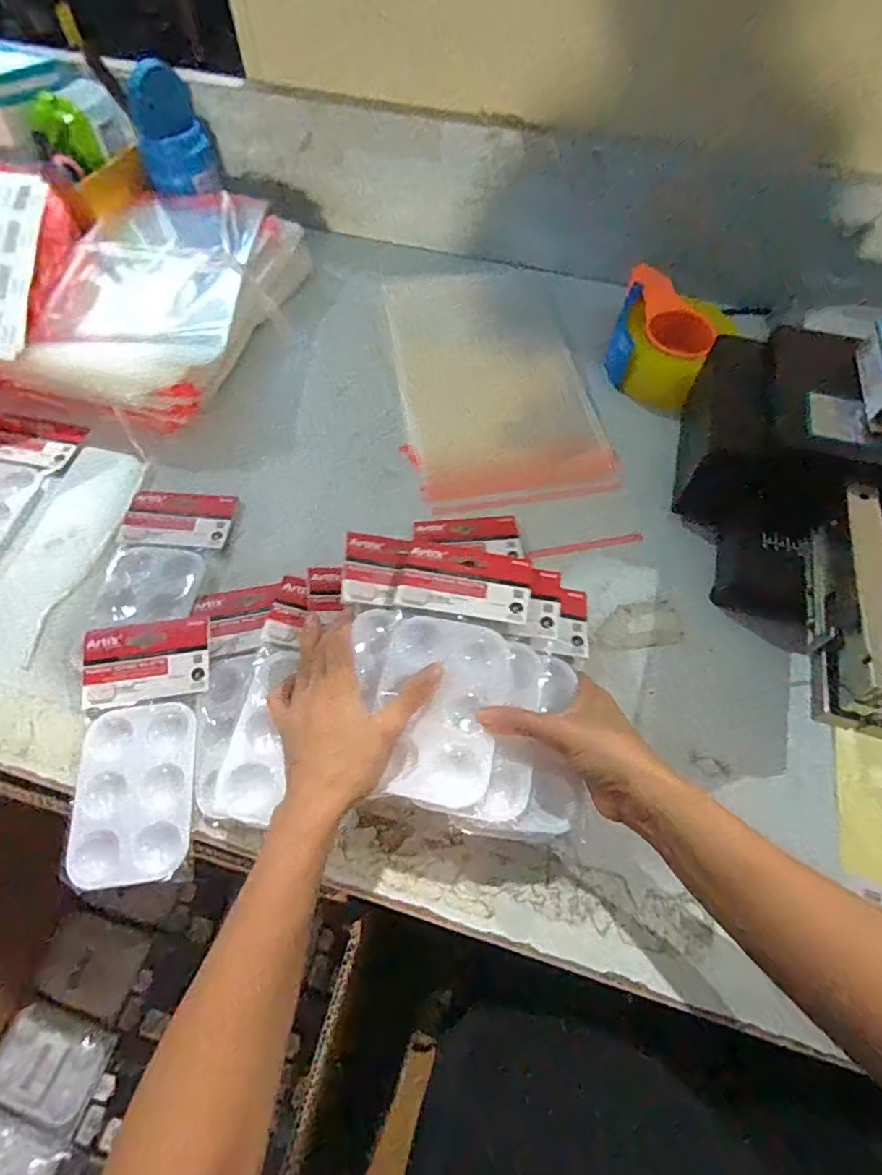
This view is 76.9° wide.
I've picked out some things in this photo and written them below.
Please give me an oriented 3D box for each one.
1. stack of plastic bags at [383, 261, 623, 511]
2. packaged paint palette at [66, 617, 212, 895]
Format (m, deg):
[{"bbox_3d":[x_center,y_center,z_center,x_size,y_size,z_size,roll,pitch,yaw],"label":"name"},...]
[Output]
[{"bbox_3d":[0.055,-0.255,0.648,0.209,0.010,0.385,-7,61,-5],"label":"stack of plastic bags"},{"bbox_3d":[-0.229,0.118,0.422,0.096,0.021,0.191,-7,61,-5],"label":"packaged paint palette"}]

